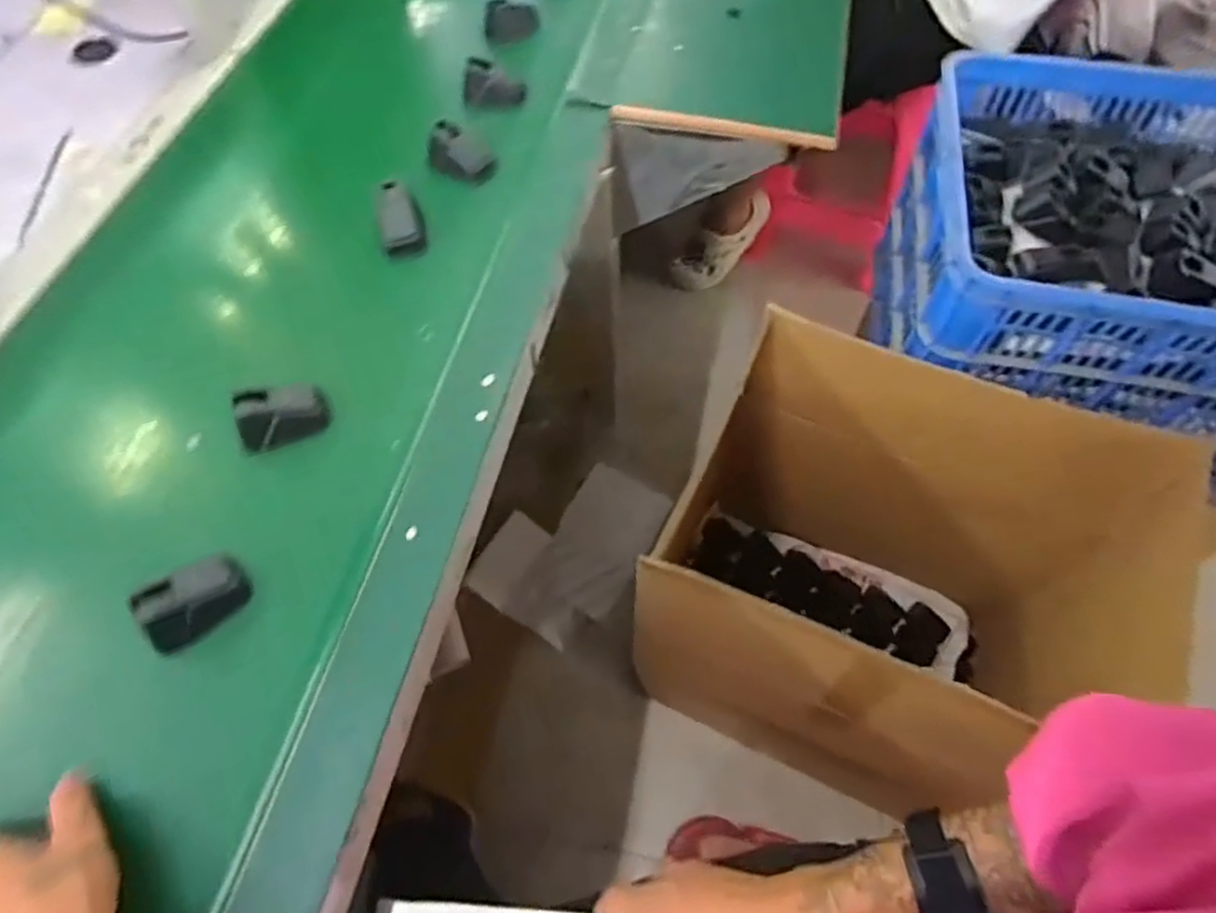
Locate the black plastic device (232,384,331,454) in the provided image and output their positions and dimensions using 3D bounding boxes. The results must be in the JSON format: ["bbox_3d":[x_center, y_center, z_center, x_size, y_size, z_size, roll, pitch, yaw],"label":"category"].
[{"bbox_3d":[-0.256,-0.032,0.547,0.067,0.044,0.032,-19,61,-9],"label":"black plastic device"}]

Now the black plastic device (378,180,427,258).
[{"bbox_3d":[-0.200,-0.223,0.659,0.047,0.047,0.047,-17,61,-7],"label":"black plastic device"}]

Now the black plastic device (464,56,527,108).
[{"bbox_3d":[-0.126,-0.408,0.763,0.071,0.038,0.044,-8,60,-2],"label":"black plastic device"}]

